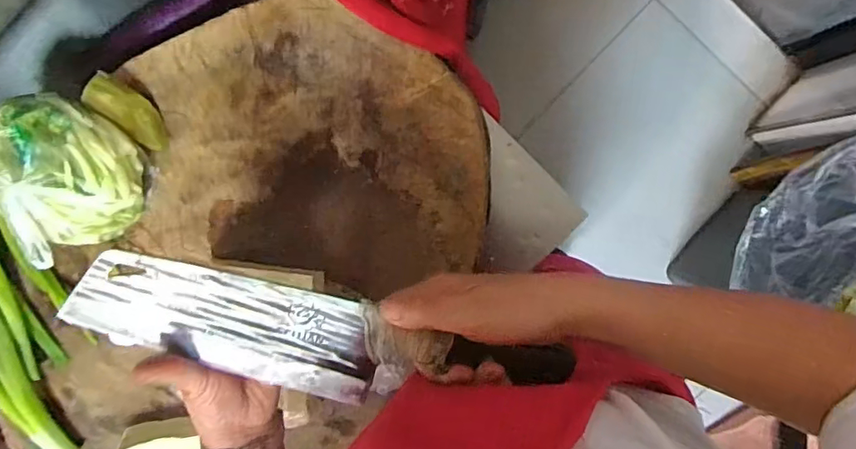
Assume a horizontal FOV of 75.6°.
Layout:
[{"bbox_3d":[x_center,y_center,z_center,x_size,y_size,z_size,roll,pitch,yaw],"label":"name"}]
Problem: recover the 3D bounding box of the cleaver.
[{"bbox_3d":[-0.062,0.074,0.352,0.297,0.032,0.084,10,120,-7],"label":"cleaver"}]

